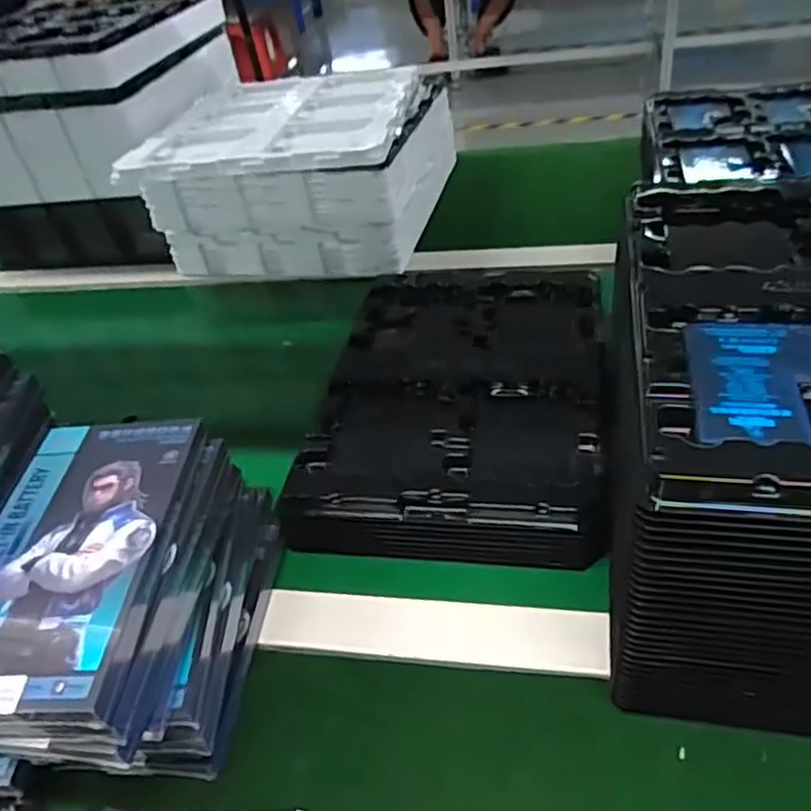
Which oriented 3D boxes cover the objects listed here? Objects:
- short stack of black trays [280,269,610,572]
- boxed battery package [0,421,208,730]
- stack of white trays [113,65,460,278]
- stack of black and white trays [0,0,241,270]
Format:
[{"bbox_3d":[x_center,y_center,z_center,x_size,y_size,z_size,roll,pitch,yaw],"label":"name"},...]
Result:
[{"bbox_3d":[0.045,-0.012,0.546,0.214,0.046,0.334,1,41,14],"label":"short stack of black trays"},{"bbox_3d":[-0.165,0.071,0.336,0.093,0.017,0.166,-3,40,6],"label":"boxed battery package"},{"bbox_3d":[-0.120,-0.284,0.829,0.293,0.151,0.328,1,42,14],"label":"stack of white trays"},{"bbox_3d":[-0.394,-0.369,0.918,0.291,0.258,0.328,4,42,16],"label":"stack of black and white trays"}]

